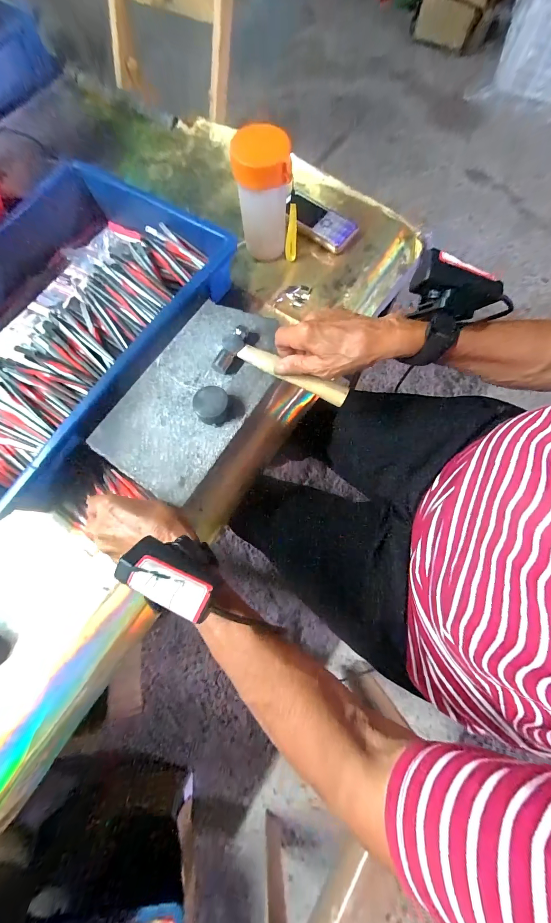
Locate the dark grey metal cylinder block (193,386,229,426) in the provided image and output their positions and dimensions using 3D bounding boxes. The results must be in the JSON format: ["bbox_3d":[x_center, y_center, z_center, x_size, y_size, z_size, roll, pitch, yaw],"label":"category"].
[{"bbox_3d":[-0.069,-0.059,0.341,0.036,0.020,0.036,-15,74,-3],"label":"dark grey metal cylinder block"}]

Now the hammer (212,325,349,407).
[{"bbox_3d":[0.008,-0.101,0.355,0.151,0.020,0.057,24,76,7],"label":"hammer"}]

